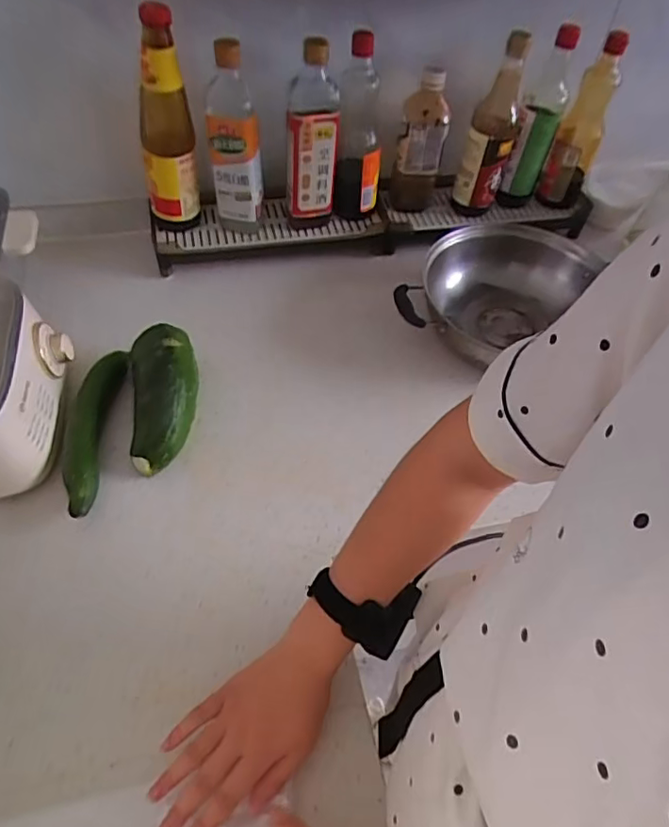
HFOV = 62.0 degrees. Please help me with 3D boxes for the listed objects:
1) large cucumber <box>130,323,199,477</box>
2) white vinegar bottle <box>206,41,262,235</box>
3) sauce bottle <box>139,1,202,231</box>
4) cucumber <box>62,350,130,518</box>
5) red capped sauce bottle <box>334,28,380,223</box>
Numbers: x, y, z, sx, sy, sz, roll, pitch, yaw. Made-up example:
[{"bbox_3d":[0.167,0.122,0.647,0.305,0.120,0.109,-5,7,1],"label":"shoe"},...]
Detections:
[{"bbox_3d":[-0.194,-0.020,0.637,0.074,0.072,0.162,-8,55,-10],"label":"large cucumber"},{"bbox_3d":[-0.129,-0.350,0.719,0.063,0.224,0.061,-5,54,-9],"label":"white vinegar bottle"},{"bbox_3d":[-0.214,-0.358,0.698,0.067,0.251,0.069,-12,55,-14],"label":"sauce bottle"},{"bbox_3d":[-0.269,0.013,0.621,0.040,0.046,0.215,1,54,-4],"label":"cucumber"},{"bbox_3d":[0.035,-0.369,0.748,0.058,0.238,0.053,9,53,1],"label":"red capped sauce bottle"}]

